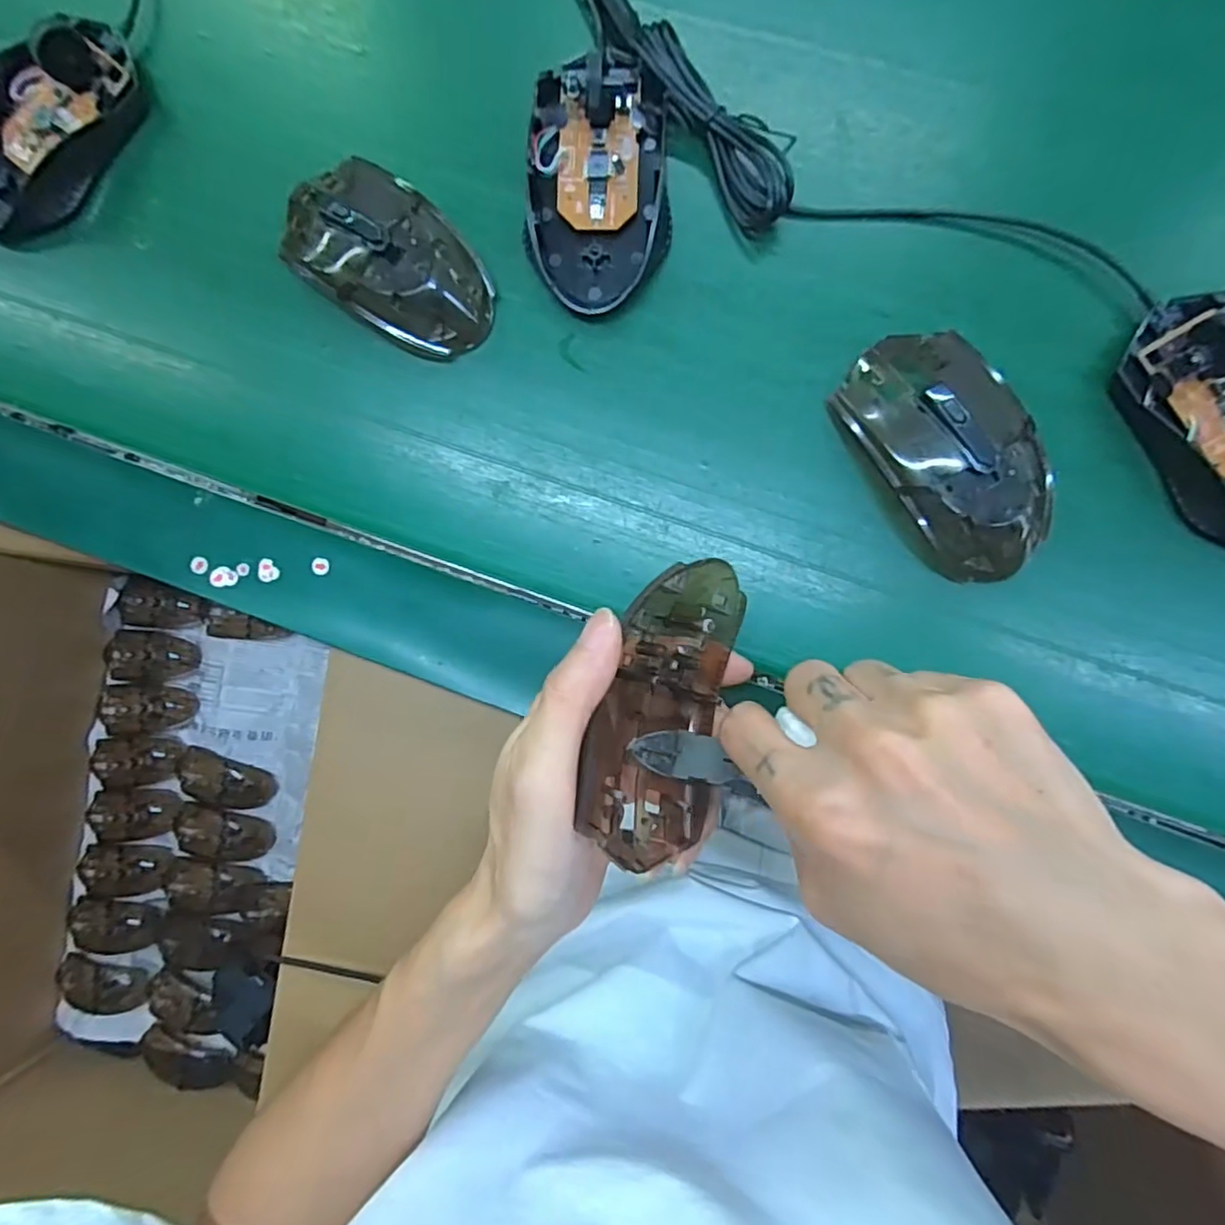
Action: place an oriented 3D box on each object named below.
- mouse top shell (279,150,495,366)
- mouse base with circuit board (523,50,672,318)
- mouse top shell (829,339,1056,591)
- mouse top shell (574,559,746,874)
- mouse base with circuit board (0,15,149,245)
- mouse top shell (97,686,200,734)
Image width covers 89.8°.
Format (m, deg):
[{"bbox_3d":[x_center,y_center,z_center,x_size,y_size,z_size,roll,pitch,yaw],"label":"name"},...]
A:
[{"bbox_3d":[-0.105,-0.163,0.278,0.107,0.028,0.059,38,92,4],"label":"mouse top shell"},{"bbox_3d":[-0.008,-0.192,0.271,0.062,0.026,0.107,-1,89,5],"label":"mouse base with circuit board"},{"bbox_3d":[0.140,-0.065,0.254,0.059,0.031,0.107,-25,87,4],"label":"mouse top shell"},{"bbox_3d":[0.019,0.036,0.234,0.060,0.029,0.111,21,80,-28],"label":"mouse top shell"},{"bbox_3d":[-0.282,-0.238,0.298,0.067,0.025,0.113,37,92,4],"label":"mouse base with circuit board"},{"bbox_3d":[-0.550,0.113,0.723,0.112,0.021,0.055,-3,89,3],"label":"mouse top shell"}]

